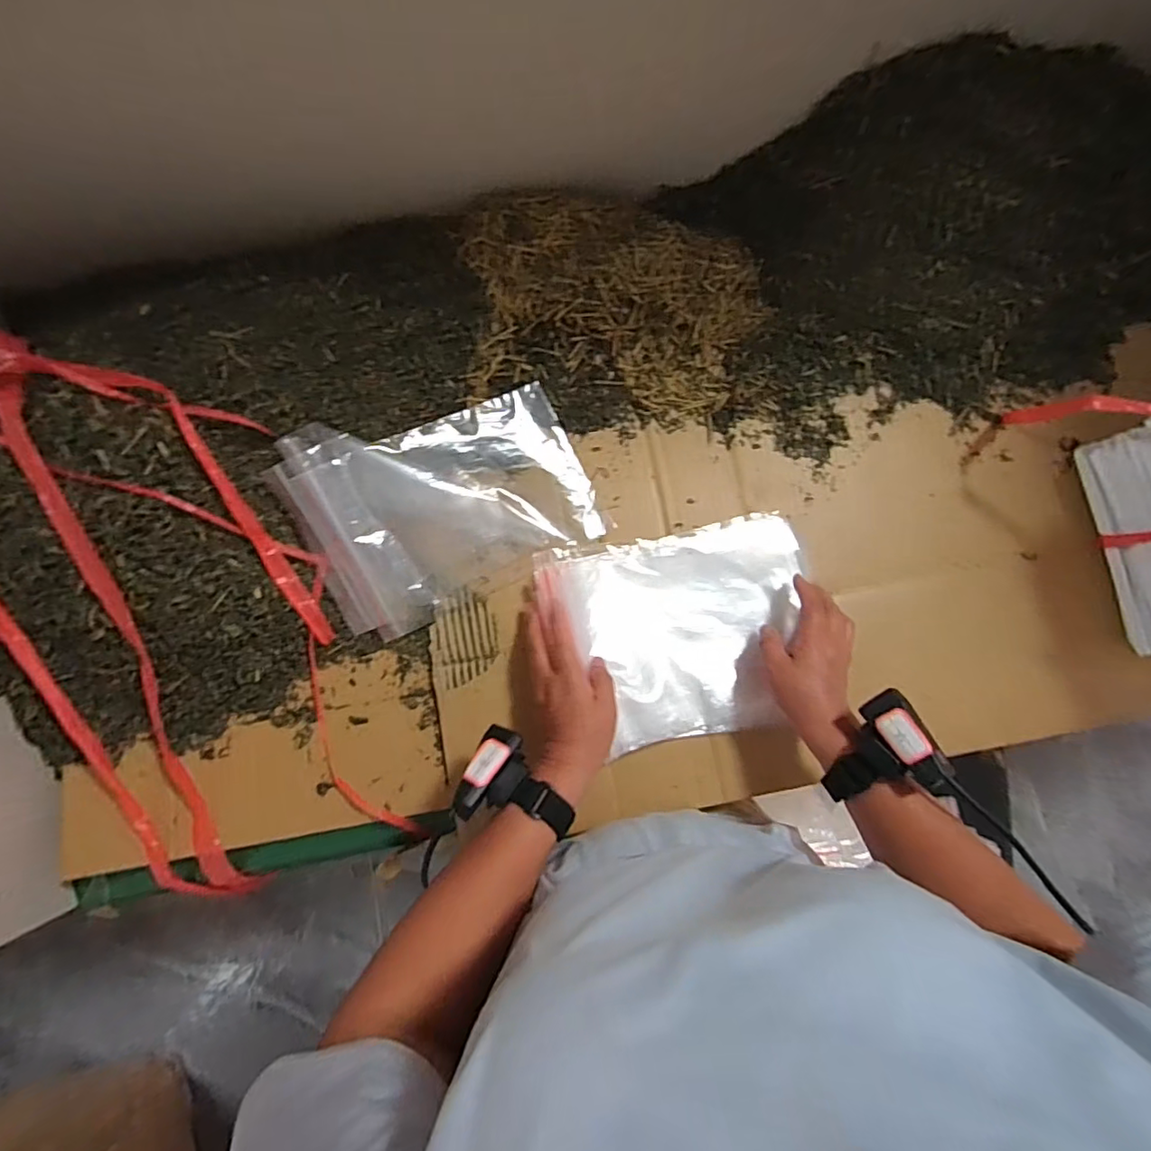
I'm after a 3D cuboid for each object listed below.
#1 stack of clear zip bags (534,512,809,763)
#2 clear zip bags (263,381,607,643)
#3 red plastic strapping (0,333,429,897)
[{"bbox_3d":[0.110,0.052,0.559,0.243,0.031,0.196,-10,82,-9],"label":"stack of clear zip bags"},{"bbox_3d":[-0.120,-0.072,0.539,0.266,0.066,0.175,-25,84,-5],"label":"clear zip bags"},{"bbox_3d":[-0.350,0.032,0.503,0.280,0.060,0.474,-26,106,-16],"label":"red plastic strapping"}]

